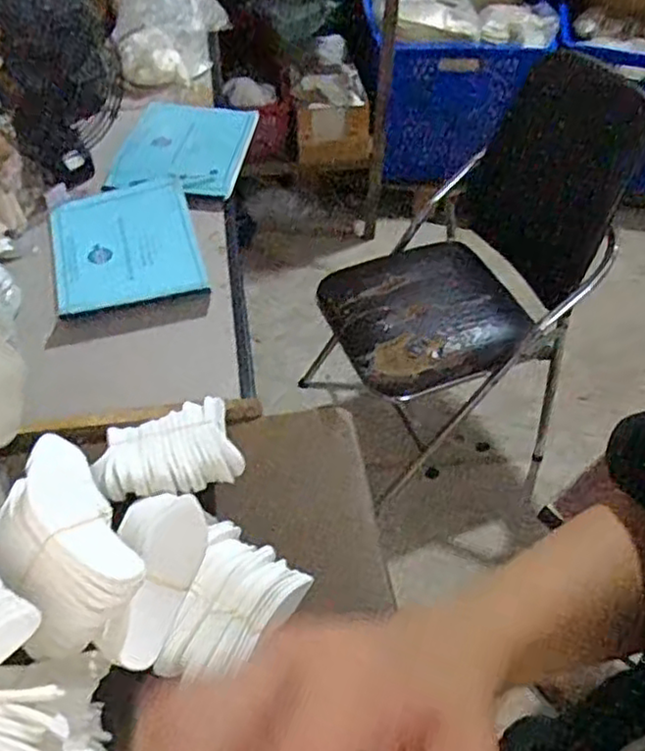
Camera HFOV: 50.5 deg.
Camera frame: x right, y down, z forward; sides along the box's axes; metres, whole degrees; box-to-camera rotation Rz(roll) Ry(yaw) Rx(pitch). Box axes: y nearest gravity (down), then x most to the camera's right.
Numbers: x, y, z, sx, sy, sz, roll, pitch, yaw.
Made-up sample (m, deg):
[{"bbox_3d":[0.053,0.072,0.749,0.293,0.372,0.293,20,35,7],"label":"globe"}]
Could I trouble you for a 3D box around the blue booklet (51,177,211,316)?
[{"bbox_3d":[-0.299,-0.201,1.035,0.209,0.017,0.301,-15,48,-7],"label":"blue booklet"}]

